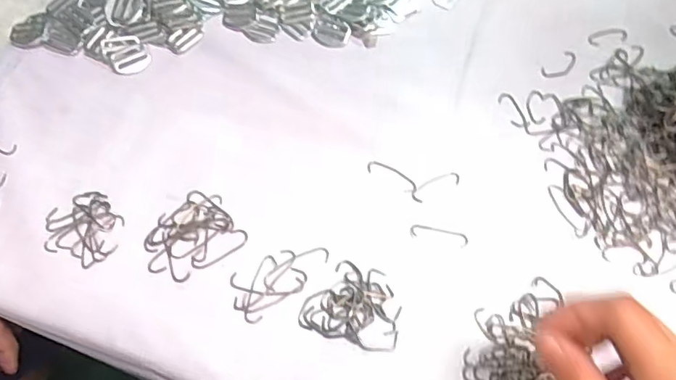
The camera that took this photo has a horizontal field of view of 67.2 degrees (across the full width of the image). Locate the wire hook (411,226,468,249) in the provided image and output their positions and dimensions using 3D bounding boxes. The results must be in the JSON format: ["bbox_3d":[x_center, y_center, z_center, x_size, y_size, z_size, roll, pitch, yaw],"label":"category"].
[{"bbox_3d":[0.074,0.033,0.373,0.042,0.004,0.011,13,65,5],"label":"wire hook"}]

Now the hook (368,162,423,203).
[{"bbox_3d":[0.046,-0.008,0.394,0.050,0.004,0.014,31,68,13],"label":"hook"}]

